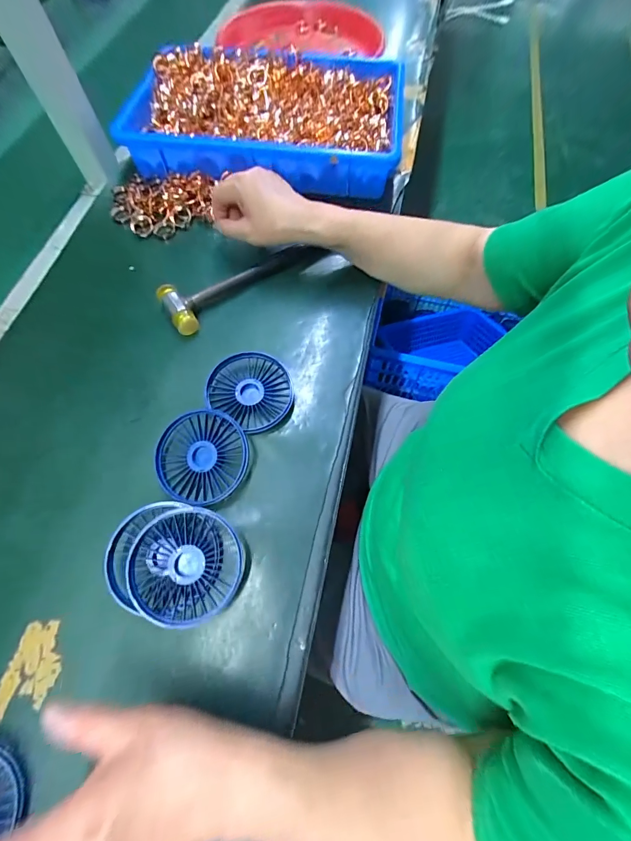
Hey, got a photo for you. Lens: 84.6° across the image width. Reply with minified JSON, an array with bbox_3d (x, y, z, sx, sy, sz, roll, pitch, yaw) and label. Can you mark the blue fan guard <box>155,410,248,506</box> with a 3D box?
[{"bbox_3d":[-0.107,0.034,0.328,0.080,0.023,0.084,1,67,-1],"label":"blue fan guard"}]

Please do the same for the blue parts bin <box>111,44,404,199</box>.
[{"bbox_3d":[-0.066,-0.450,0.517,0.370,0.078,0.269,5,67,0],"label":"blue parts bin"}]

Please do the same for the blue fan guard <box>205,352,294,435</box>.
[{"bbox_3d":[-0.065,-0.032,0.359,0.084,0.020,0.076,32,70,11],"label":"blue fan guard"}]

